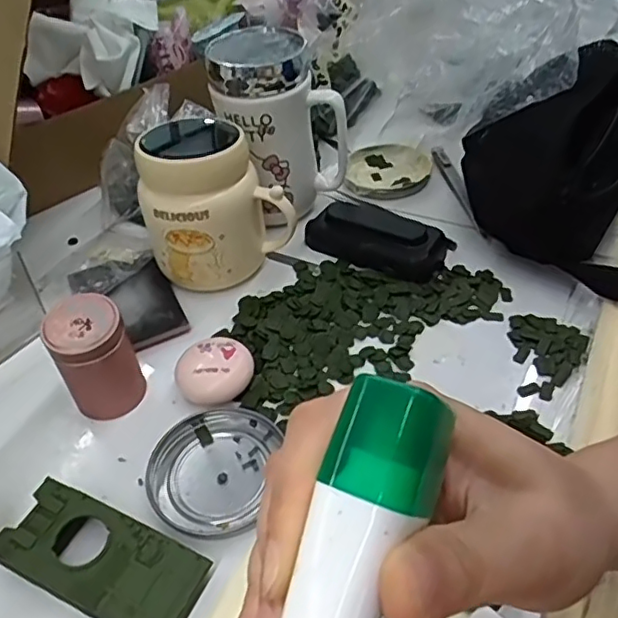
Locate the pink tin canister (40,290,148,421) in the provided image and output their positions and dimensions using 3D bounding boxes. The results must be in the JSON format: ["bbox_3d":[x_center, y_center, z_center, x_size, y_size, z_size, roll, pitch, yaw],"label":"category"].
[{"bbox_3d":[-0.129,0.029,0.373,0.044,0.070,0.036,-21,47,-16],"label":"pink tin canister"}]

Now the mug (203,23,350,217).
[{"bbox_3d":[-0.025,-0.138,0.483,0.081,0.143,0.074,-31,50,-24],"label":"mug"}]

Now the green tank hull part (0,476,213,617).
[{"bbox_3d":[-0.104,0.127,0.308,0.103,0.021,0.046,17,49,21],"label":"green tank hull part"}]

